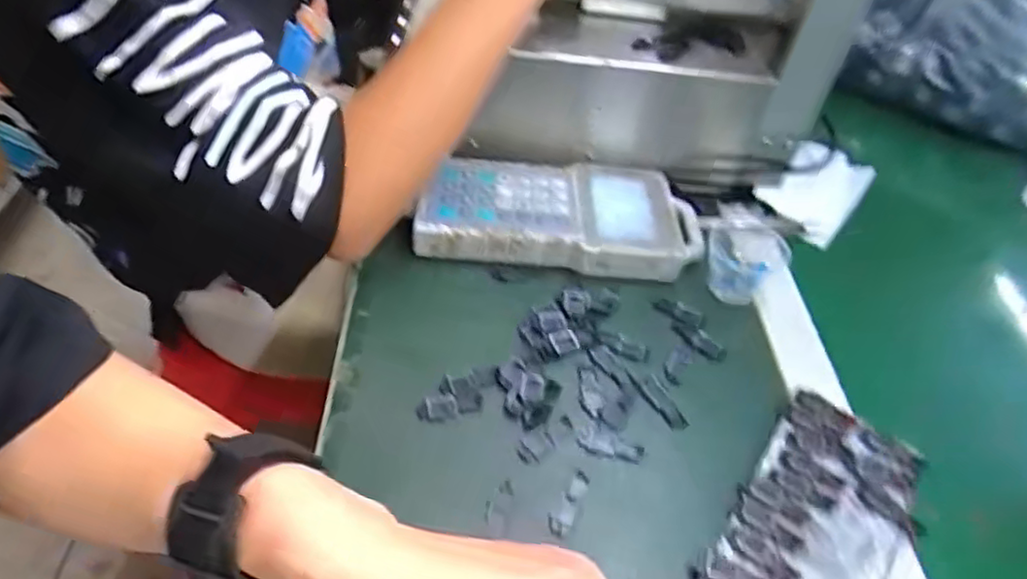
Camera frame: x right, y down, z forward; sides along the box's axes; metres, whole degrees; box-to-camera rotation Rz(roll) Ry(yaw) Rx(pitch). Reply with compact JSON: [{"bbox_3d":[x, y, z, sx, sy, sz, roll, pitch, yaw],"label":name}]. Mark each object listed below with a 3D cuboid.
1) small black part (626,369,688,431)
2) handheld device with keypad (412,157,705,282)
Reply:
[{"bbox_3d":[0.094,0.070,0.430,0.015,0.004,0.050,-20,51,-26],"label":"small black part"},{"bbox_3d":[0.040,-0.061,0.533,0.227,0.034,0.111,6,45,-2],"label":"handheld device with keypad"}]

